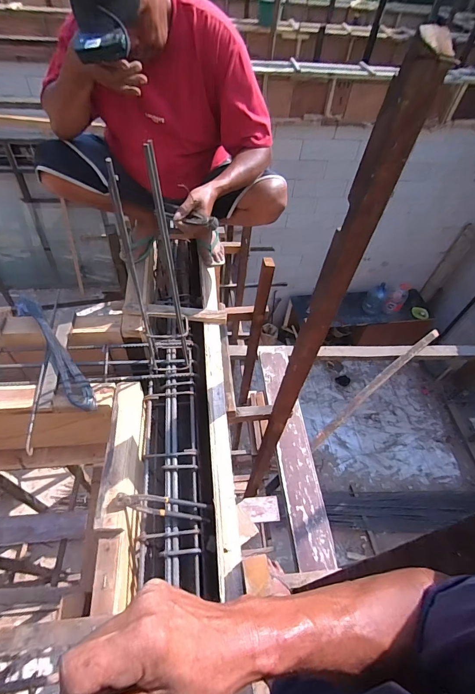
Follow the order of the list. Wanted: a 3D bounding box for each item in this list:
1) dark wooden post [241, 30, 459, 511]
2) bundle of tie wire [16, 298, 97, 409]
[{"bbox_3d":[0.206,0.135,1.242,0.096,1.913,0.067,19,53,9],"label":"dark wooden post"},{"bbox_3d":[-0.513,0.008,0.967,0.057,0.059,0.429,-31,61,-26],"label":"bundle of tie wire"}]

